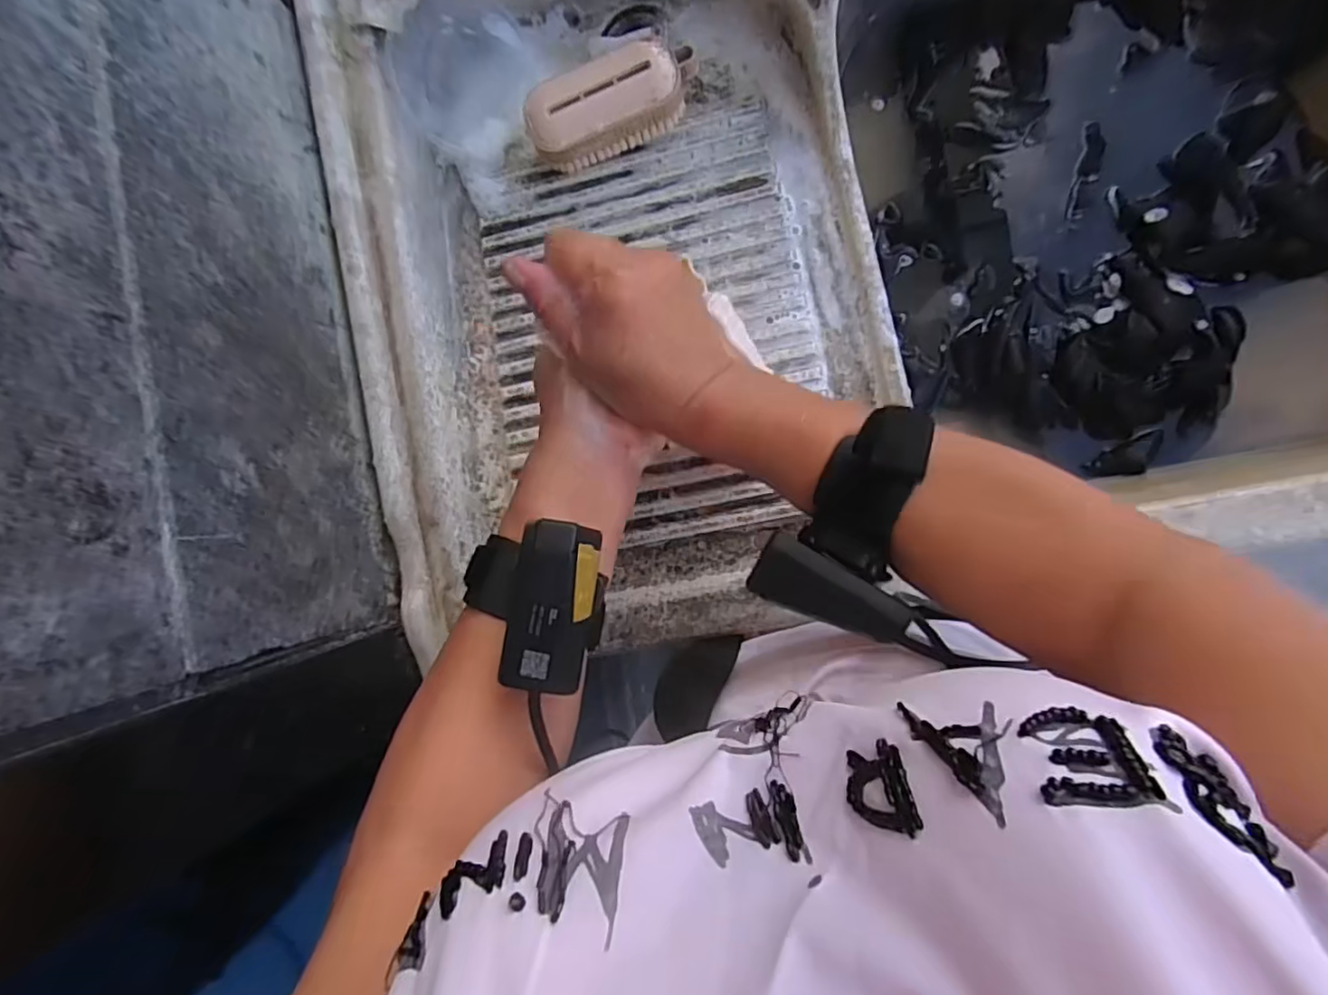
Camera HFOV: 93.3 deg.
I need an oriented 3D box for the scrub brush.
[{"bbox_3d":[-0.039,-0.304,0.488,0.132,0.049,0.048,-23,86,7],"label":"scrub brush"}]

